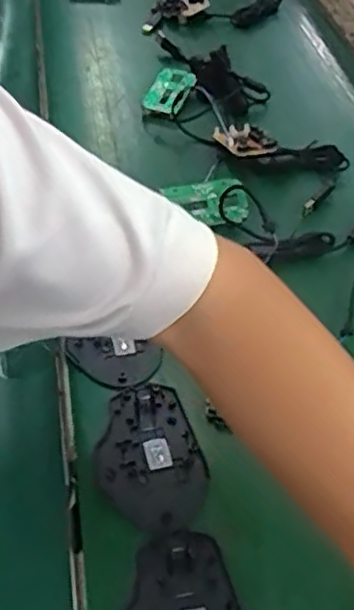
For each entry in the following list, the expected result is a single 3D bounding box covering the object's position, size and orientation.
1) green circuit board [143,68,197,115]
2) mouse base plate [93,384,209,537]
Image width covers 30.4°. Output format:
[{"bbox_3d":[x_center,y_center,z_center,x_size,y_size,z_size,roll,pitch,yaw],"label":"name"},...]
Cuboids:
[{"bbox_3d":[-0.009,-0.249,0.755,0.049,0.009,0.069,18,63,20],"label":"green circuit board"},{"bbox_3d":[-0.020,0.101,0.437,0.069,0.006,0.106,-13,48,-13],"label":"mouse base plate"}]

